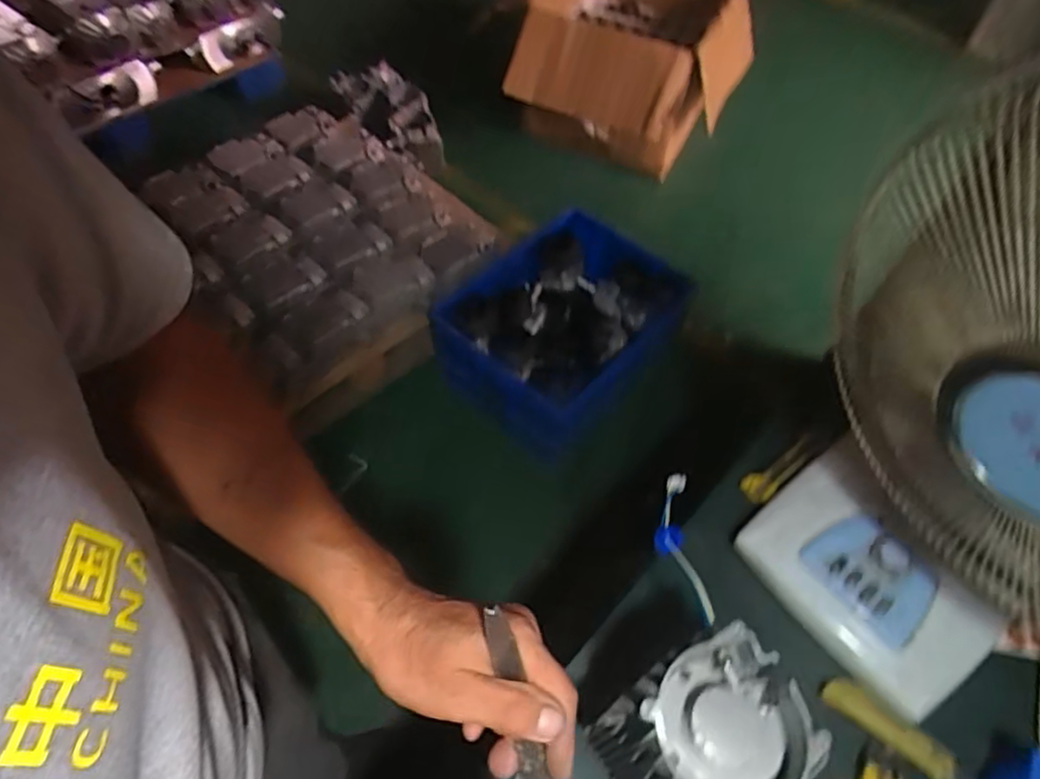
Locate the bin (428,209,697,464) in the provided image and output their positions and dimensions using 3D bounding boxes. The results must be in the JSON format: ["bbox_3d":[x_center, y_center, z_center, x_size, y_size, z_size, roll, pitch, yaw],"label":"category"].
[{"bbox_3d":[0.088,-0.159,1.581,0.472,0.198,0.553,37,62,19],"label":"bin"}]

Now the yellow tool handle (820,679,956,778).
[{"bbox_3d":[0.362,0.332,0.627,0.124,0.016,0.030,35,61,18],"label":"yellow tool handle"}]

